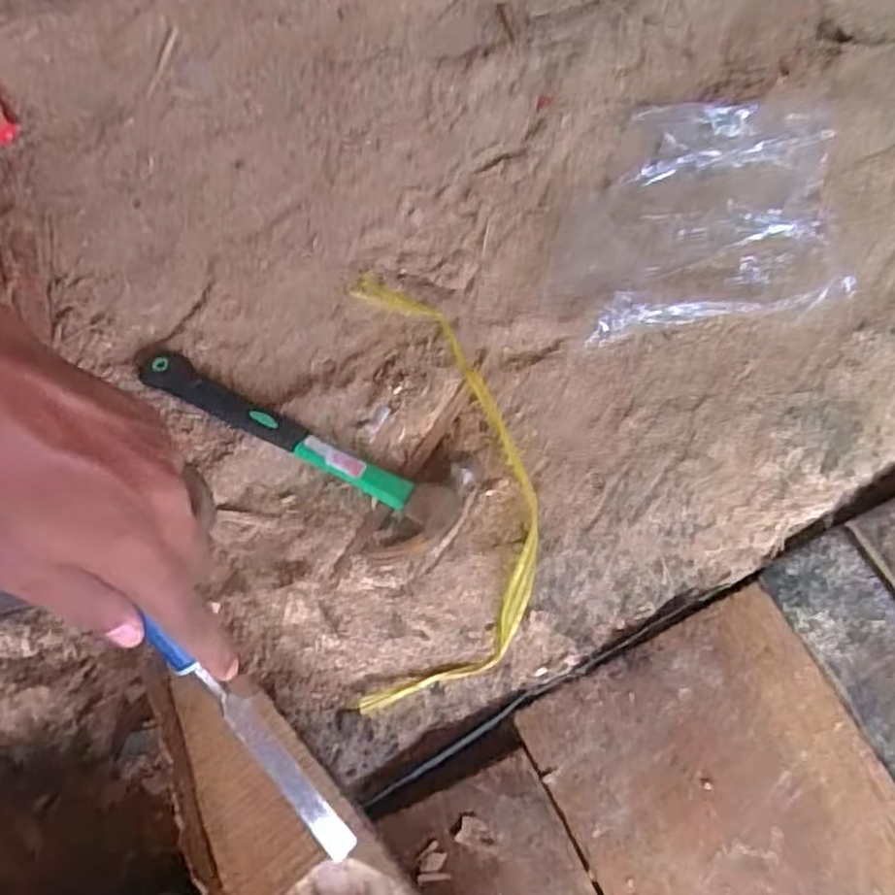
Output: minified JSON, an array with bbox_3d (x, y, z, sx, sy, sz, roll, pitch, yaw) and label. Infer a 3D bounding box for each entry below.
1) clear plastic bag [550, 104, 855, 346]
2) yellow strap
[{"bbox_3d":[0.195,-0.192,0.585,0.226,0.031,0.216,-3,68,-1],"label":"clear plastic bag"},{"bbox_3d":[-0.004,0.007,0.520,0.122,0.015,0.327,-4,68,-1],"label":"yellow strap"}]

